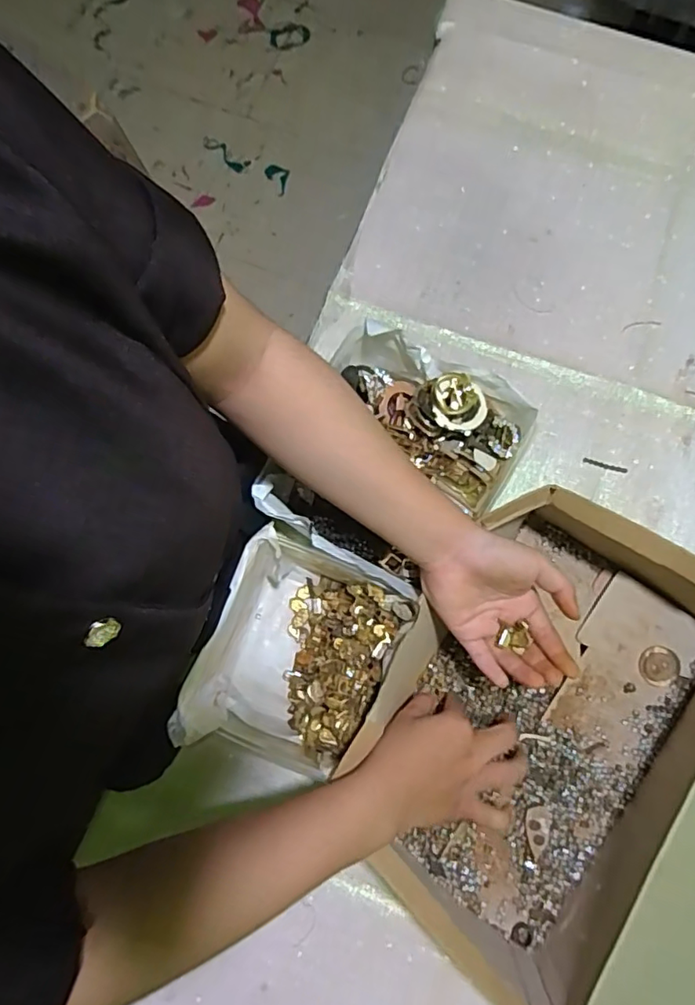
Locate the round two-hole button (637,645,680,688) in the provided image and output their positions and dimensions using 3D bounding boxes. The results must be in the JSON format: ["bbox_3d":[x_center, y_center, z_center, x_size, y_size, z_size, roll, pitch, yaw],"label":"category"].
[{"bbox_3d":[0.274,0.144,0.491,0.033,0.004,0.034,0,78,2],"label":"round two-hole button"}]

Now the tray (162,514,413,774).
[{"bbox_3d":[-0.046,0.136,0.488,0.146,0.082,0.186,27,80,7],"label":"tray"}]

